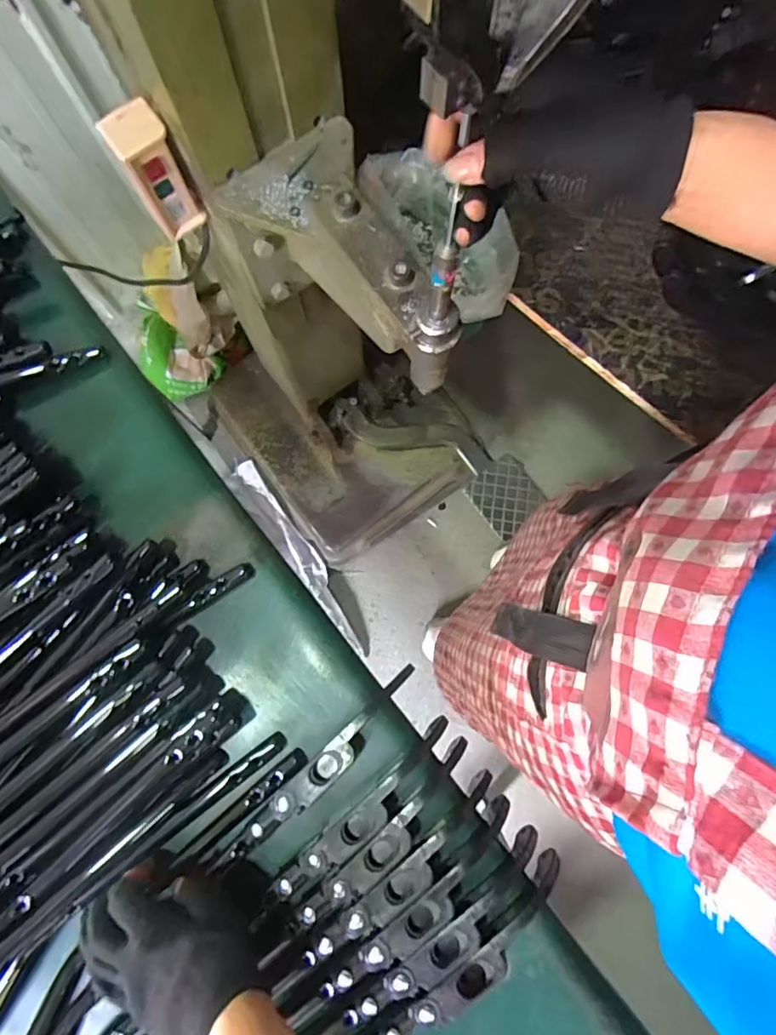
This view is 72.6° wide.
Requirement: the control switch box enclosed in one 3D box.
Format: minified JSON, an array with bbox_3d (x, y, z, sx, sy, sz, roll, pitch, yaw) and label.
[{"bbox_3d":[-0.221,-0.328,0.505,0.048,0.110,0.039,-32,80,-5],"label":"control switch box"}]

